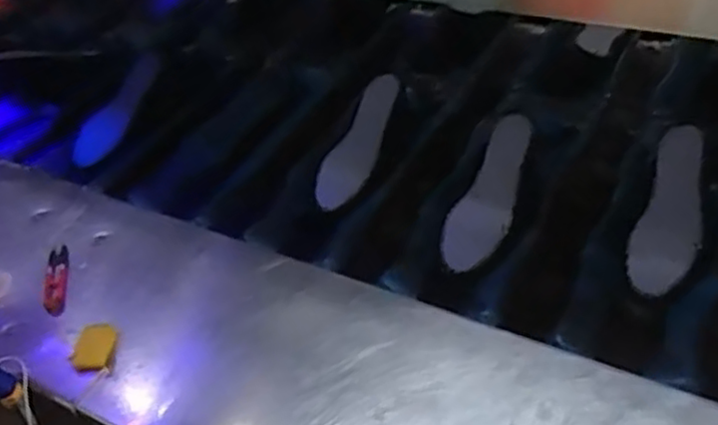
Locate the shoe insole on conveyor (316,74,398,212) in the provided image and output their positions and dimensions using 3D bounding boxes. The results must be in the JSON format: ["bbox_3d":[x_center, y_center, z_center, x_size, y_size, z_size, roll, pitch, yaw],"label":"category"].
[{"bbox_3d":[0.004,-0.091,0.888,0.059,0.009,0.194,27,78,18],"label":"shoe insole on conveyor"}]

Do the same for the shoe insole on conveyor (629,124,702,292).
[{"bbox_3d":[0.334,-0.007,0.733,0.059,0.019,0.194,13,71,21],"label":"shoe insole on conveyor"}]

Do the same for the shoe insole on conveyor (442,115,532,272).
[{"bbox_3d":[0.151,-0.024,0.784,0.059,0.015,0.194,18,74,26],"label":"shoe insole on conveyor"}]

